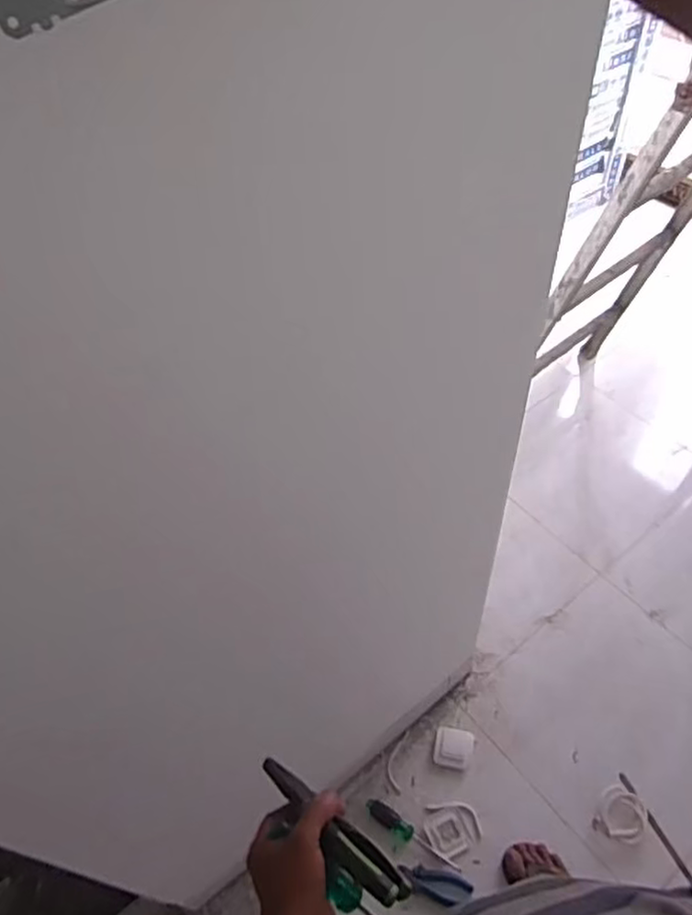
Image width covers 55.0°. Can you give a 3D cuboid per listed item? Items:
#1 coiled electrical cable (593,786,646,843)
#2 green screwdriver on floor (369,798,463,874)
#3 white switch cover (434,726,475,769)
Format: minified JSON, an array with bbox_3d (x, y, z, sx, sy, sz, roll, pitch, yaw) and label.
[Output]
[{"bbox_3d":[0.572,0.740,1.372,0.092,0.021,0.110,28,59,24],"label":"coiled electrical cable"},{"bbox_3d":[0.138,0.791,1.389,0.216,0.027,0.035,27,59,23],"label":"green screwdriver on floor"},{"bbox_3d":[0.239,0.644,1.476,0.080,0.013,0.079,9,53,12],"label":"white switch cover"}]

